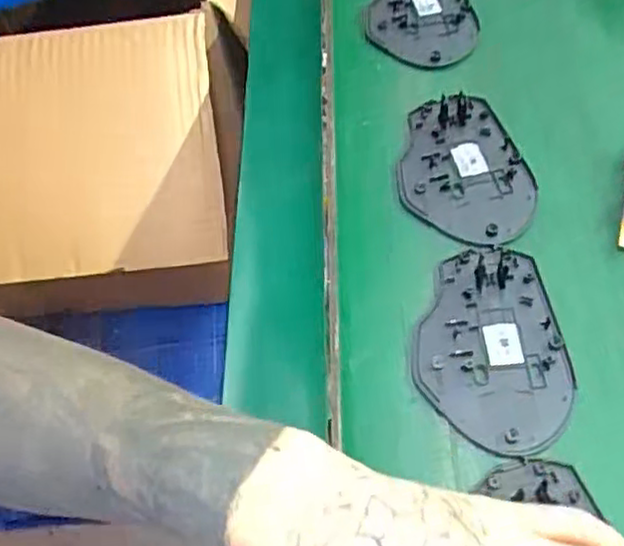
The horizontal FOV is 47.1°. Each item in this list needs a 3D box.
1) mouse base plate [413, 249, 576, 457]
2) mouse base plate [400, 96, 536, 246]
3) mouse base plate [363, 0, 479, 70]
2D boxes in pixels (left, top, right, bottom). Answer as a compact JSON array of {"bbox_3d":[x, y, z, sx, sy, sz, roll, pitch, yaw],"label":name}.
[{"bbox_3d":[0.088,0.035,0.356,0.071,0.004,0.107,-1,57,4],"label":"mouse base plate"},{"bbox_3d":[0.087,-0.061,0.420,0.073,0.006,0.107,-13,56,-3],"label":"mouse base plate"},{"bbox_3d":[0.081,-0.187,0.508,0.075,0.009,0.109,15,59,14],"label":"mouse base plate"}]

